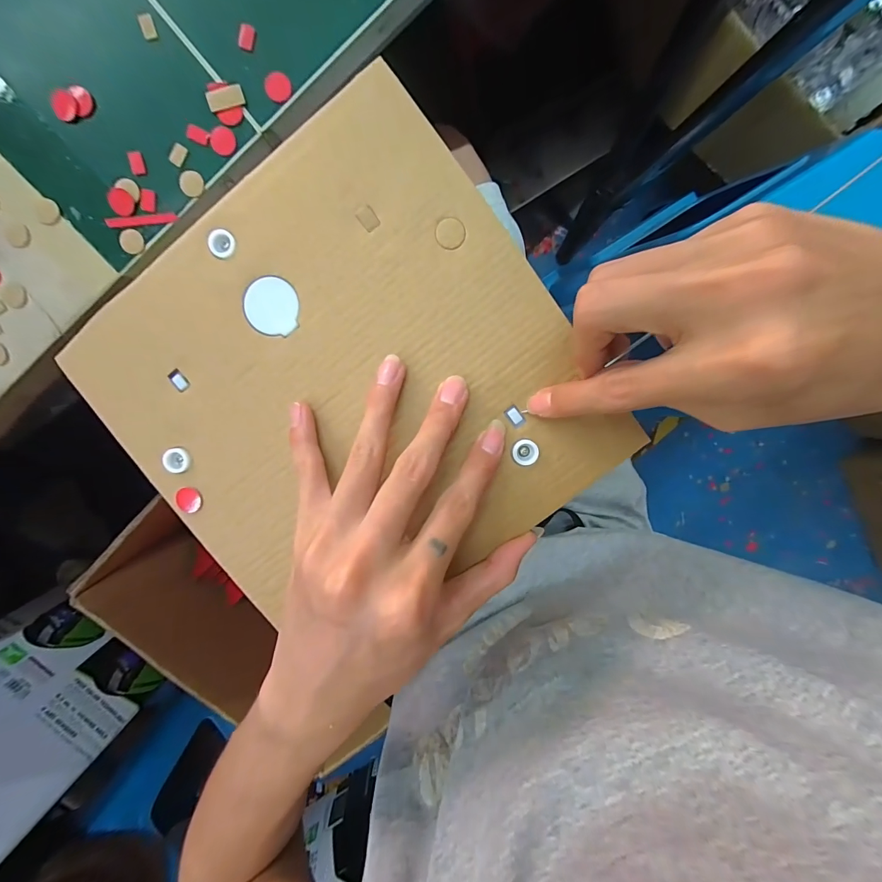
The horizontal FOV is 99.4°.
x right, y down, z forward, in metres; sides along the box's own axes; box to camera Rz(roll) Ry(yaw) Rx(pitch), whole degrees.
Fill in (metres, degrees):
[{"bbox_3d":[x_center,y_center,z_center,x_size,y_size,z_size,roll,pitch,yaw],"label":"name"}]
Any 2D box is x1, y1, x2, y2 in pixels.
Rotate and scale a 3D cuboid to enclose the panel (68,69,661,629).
[{"bbox_3d":[-0.049,-0.023,0.186,0.217,0.009,0.218,-36,95,7],"label":"panel"}]

